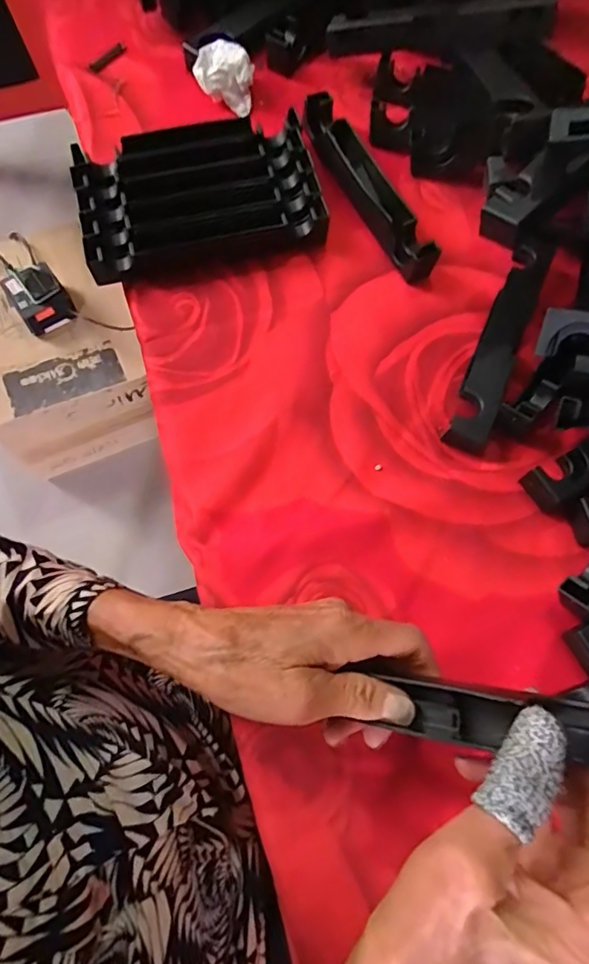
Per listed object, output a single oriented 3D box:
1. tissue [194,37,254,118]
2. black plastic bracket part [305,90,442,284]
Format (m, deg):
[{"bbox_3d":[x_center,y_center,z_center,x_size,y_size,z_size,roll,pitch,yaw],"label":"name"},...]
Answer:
[{"bbox_3d":[-0.065,-0.381,0.483,0.051,0.035,0.043,10,69,2],"label":"tissue"},{"bbox_3d":[0.061,-0.254,0.445,0.028,0.032,0.192,-23,72,-10],"label":"black plastic bracket part"}]

